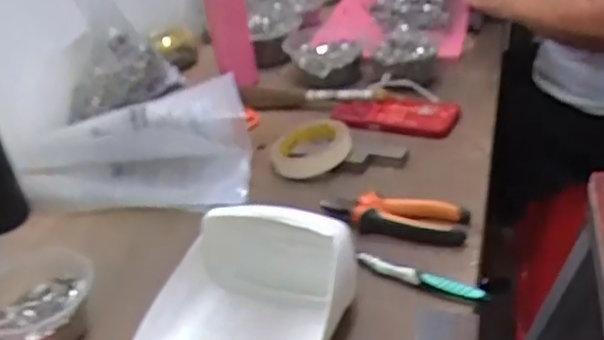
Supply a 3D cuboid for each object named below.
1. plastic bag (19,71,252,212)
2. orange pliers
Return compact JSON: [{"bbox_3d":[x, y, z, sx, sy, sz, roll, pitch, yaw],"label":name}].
[{"bbox_3d":[-0.212,-0.035,0.809,0.291,0.116,0.154,-1,31,9],"label":"plastic bag"},{"bbox_3d":[0.093,0.049,0.661,0.148,0.026,0.052,1,31,15],"label":"orange pliers"}]

